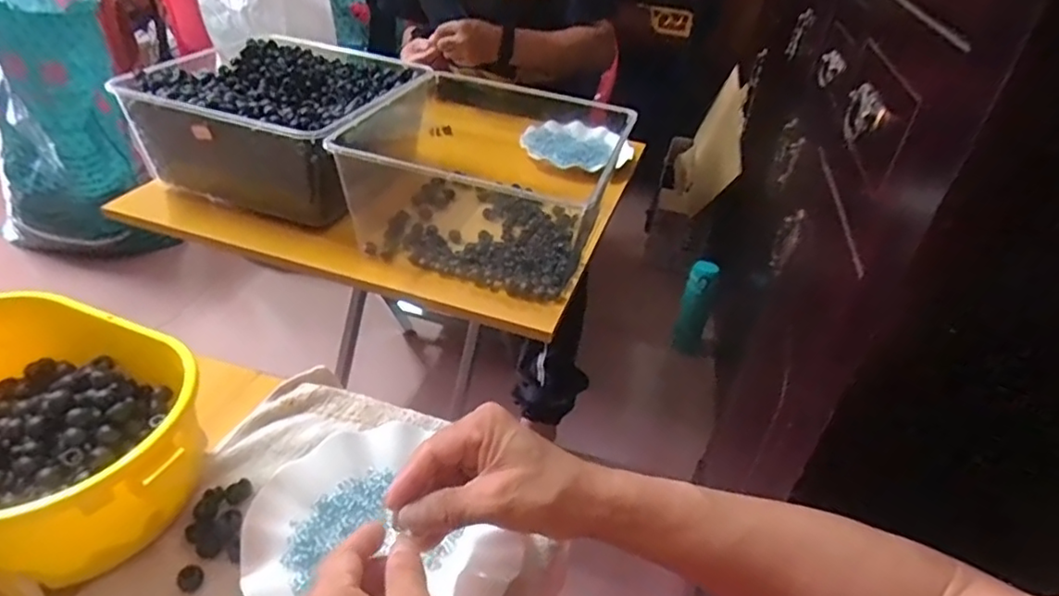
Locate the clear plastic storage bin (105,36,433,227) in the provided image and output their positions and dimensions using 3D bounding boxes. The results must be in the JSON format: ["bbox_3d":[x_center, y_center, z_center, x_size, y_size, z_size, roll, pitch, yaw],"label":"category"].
[{"bbox_3d":[-0.324,-0.234,0.869,0.296,0.143,0.307,16,37,13],"label":"clear plastic storage bin"}]

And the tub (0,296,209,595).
[{"bbox_3d":[-0.339,0.093,0.428,0.246,0.086,0.161,18,38,15],"label":"tub"}]

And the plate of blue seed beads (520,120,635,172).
[{"bbox_3d":[0.074,-0.255,1.030,0.176,0.021,0.166,4,36,-3],"label":"plate of blue seed beads"}]

